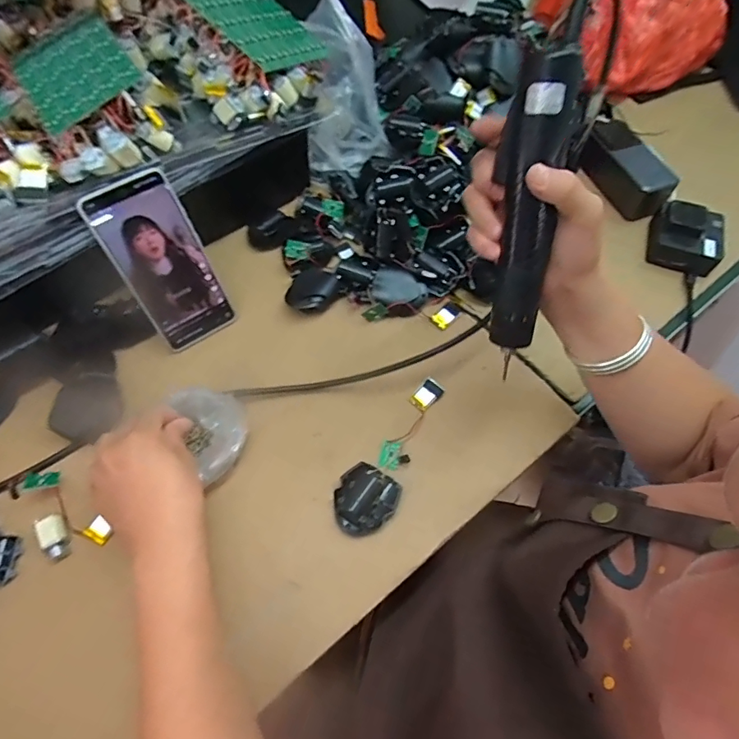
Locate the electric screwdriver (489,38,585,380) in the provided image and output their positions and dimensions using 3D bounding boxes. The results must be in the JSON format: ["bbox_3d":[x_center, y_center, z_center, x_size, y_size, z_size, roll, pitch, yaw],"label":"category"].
[{"bbox_3d":[0.110,-0.104,0.341,0.040,0.202,0.031,0,25,-2],"label":"electric screwdriver"}]

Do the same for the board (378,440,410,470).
[{"bbox_3d":[0.024,0.080,0.457,0.028,0.006,0.026,7,69,19],"label":"board"}]

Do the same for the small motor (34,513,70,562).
[{"bbox_3d":[-0.263,0.140,0.407,0.019,0.012,0.037,-28,66,-16],"label":"small motor"}]

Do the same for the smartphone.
[{"bbox_3d":[-0.194,-0.099,0.471,0.079,0.165,0.006,-32,39,-14],"label":"smartphone"}]

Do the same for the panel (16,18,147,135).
[{"bbox_3d":[-0.252,-0.257,0.418,0.089,0.007,0.121,-36,66,-2],"label":"panel"}]

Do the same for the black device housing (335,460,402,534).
[{"bbox_3d":[-0.003,0.114,0.430,0.052,0.024,0.057,26,64,12],"label":"black device housing"}]

